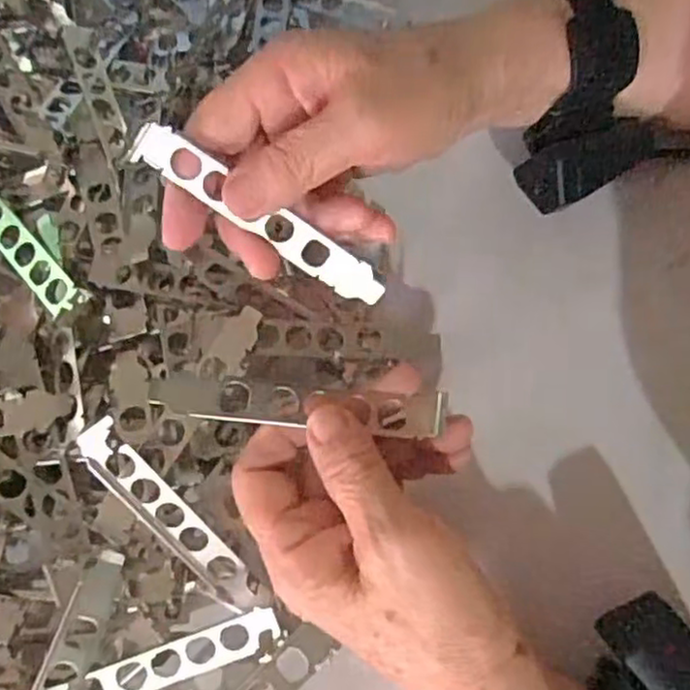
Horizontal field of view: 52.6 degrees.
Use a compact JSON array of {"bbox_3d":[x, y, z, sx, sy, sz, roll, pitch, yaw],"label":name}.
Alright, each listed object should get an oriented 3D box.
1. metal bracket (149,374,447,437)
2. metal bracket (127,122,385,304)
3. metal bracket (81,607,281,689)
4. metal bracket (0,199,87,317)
[{"bbox_3d":[-0.018,0.024,0.289,0.121,0.004,0.017,4,81,-6],"label":"metal bracket"},{"bbox_3d":[-0.034,-0.053,0.297,0.120,0.004,0.019,32,112,-17],"label":"metal bracket"},{"bbox_3d":[-0.073,0.136,0.302,0.091,0.004,0.018,-19,90,-3],"label":"metal bracket"},{"bbox_3d":[-0.164,-0.050,0.349,0.018,0.011,0.117,-44,62,-11],"label":"metal bracket"}]

